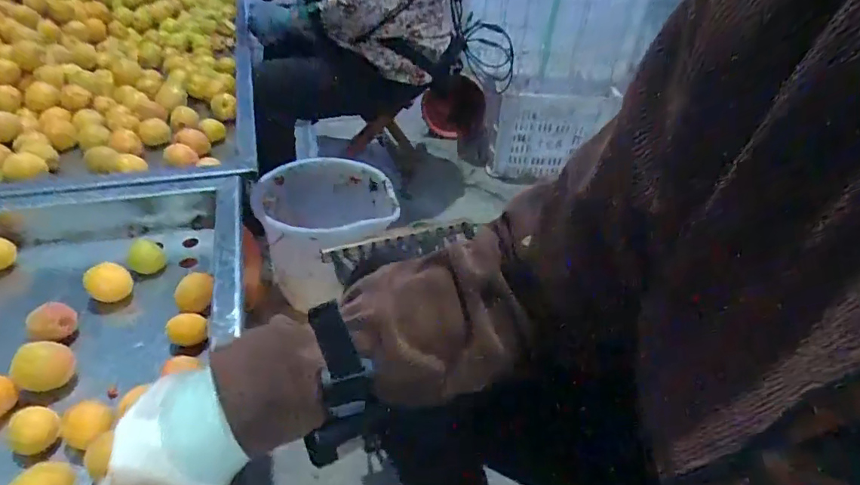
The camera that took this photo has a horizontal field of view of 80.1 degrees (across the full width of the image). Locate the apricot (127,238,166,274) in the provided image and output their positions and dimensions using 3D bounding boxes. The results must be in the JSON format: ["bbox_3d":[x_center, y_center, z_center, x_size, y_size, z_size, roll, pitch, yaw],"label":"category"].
[{"bbox_3d":[-0.325,0.013,0.583,0.036,0.029,0.037,-22,45,-27],"label":"apricot"}]

